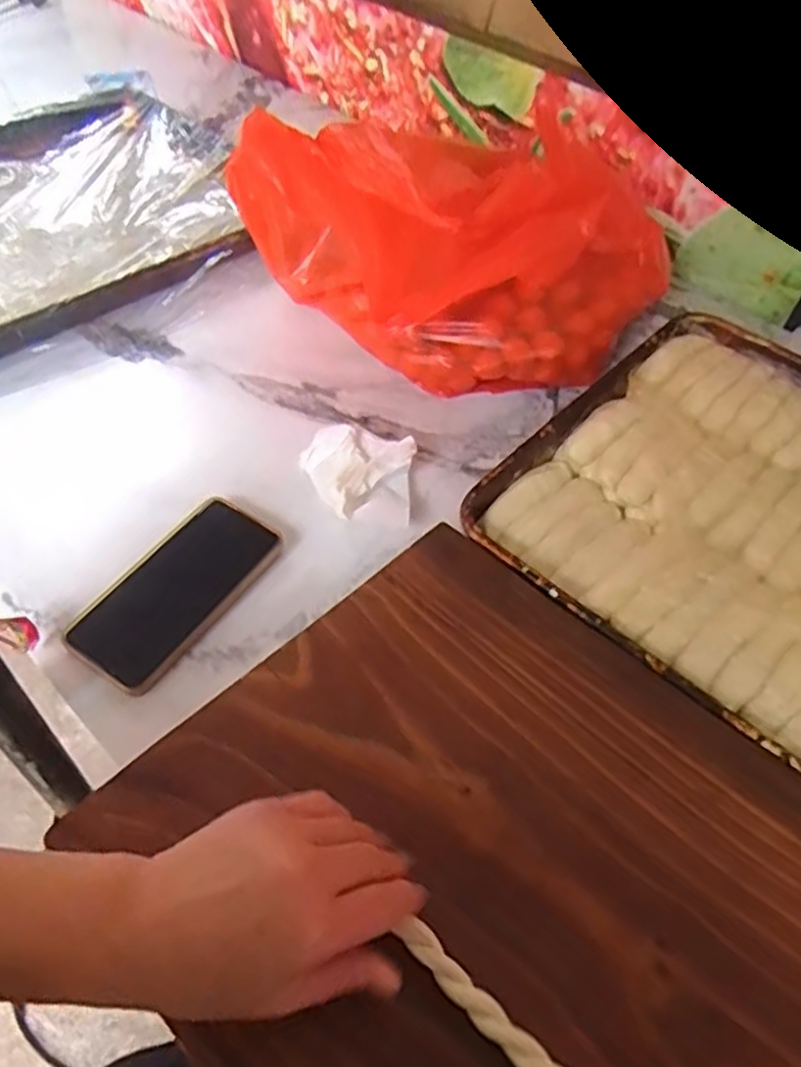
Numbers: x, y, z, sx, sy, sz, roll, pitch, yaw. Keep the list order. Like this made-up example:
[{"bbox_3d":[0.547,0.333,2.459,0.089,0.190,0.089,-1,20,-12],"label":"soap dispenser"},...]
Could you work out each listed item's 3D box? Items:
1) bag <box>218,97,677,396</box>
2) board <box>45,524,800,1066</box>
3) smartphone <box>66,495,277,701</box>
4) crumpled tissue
[{"bbox_3d":[0.059,-0.304,0.713,0.352,0.158,0.289,33,57,19],"label":"bag"},{"bbox_3d":[0.141,0.255,0.354,0.601,0.038,0.334,36,56,23],"label":"board"},{"bbox_3d":[-0.166,0.040,0.538,0.079,0.011,0.158,33,61,14],"label":"smartphone"},{"bbox_3d":[-0.036,-0.049,0.612,0.094,0.032,0.089,1,52,-5],"label":"crumpled tissue"}]

